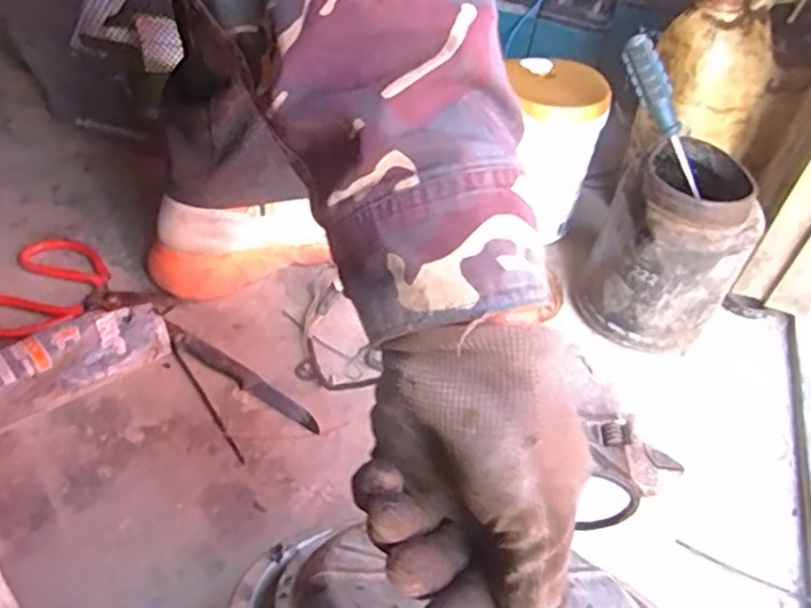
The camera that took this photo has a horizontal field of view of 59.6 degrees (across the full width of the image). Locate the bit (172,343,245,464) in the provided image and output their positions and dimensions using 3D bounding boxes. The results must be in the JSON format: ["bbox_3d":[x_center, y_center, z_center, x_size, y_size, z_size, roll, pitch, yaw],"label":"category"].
[{"bbox_3d":[-0.177,0.085,0.627,0.006,0.008,0.144,-25,53,-27],"label":"bit"}]

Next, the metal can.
[{"bbox_3d":[0.257,-0.060,0.690,0.136,0.149,0.136,31,50,22],"label":"metal can"}]

